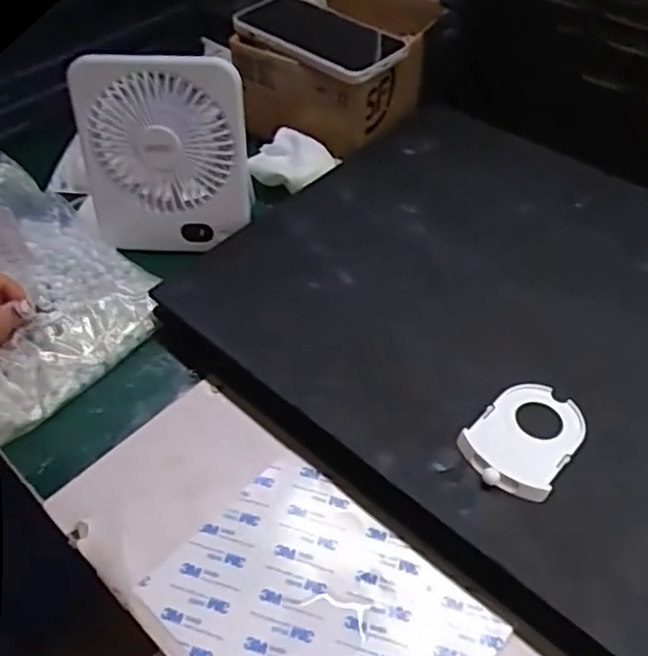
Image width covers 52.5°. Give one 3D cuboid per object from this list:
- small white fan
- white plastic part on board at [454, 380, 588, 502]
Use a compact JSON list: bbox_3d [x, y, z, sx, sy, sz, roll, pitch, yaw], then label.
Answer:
[{"bbox_3d":[-0.136,-0.141,0.550,0.146,0.165,0.032,6,35,9],"label":"small white fan"},{"bbox_3d":[0.125,0.067,0.403,0.080,0.011,0.059,-35,55,-23],"label":"white plastic part on board"}]

